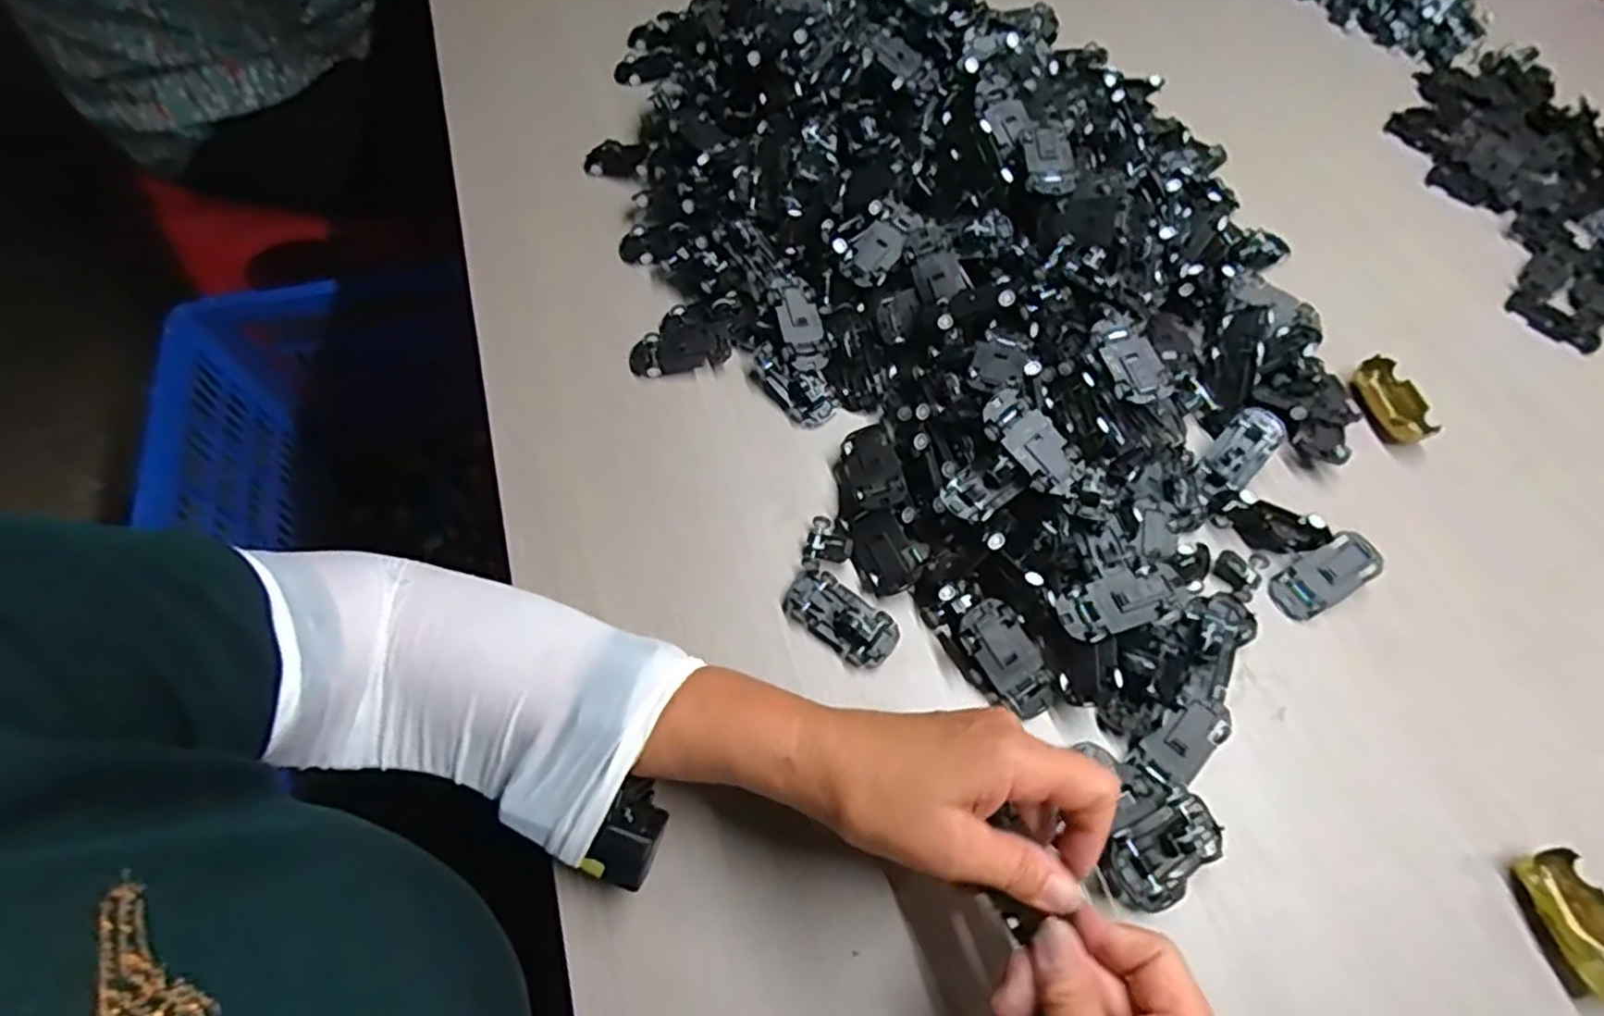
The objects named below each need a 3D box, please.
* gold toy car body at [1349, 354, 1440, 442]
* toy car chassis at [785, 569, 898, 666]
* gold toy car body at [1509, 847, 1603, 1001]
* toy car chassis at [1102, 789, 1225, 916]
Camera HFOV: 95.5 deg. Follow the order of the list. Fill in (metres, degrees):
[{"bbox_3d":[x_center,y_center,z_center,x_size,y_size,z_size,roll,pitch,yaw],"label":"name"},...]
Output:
[{"bbox_3d":[0.396,-0.071,0.491,0.036,0.016,0.061,-21,65,-12],"label":"gold toy car body"},{"bbox_3d":[0.022,0.059,0.403,0.065,0.013,0.032,36,67,15],"label":"toy car chassis"},{"bbox_3d":[0.374,0.201,0.350,0.032,0.017,0.063,-9,63,-6],"label":"gold toy car body"},{"bbox_3d":[0.175,0.166,0.352,0.062,0.025,0.037,-25,66,-14],"label":"toy car chassis"}]

